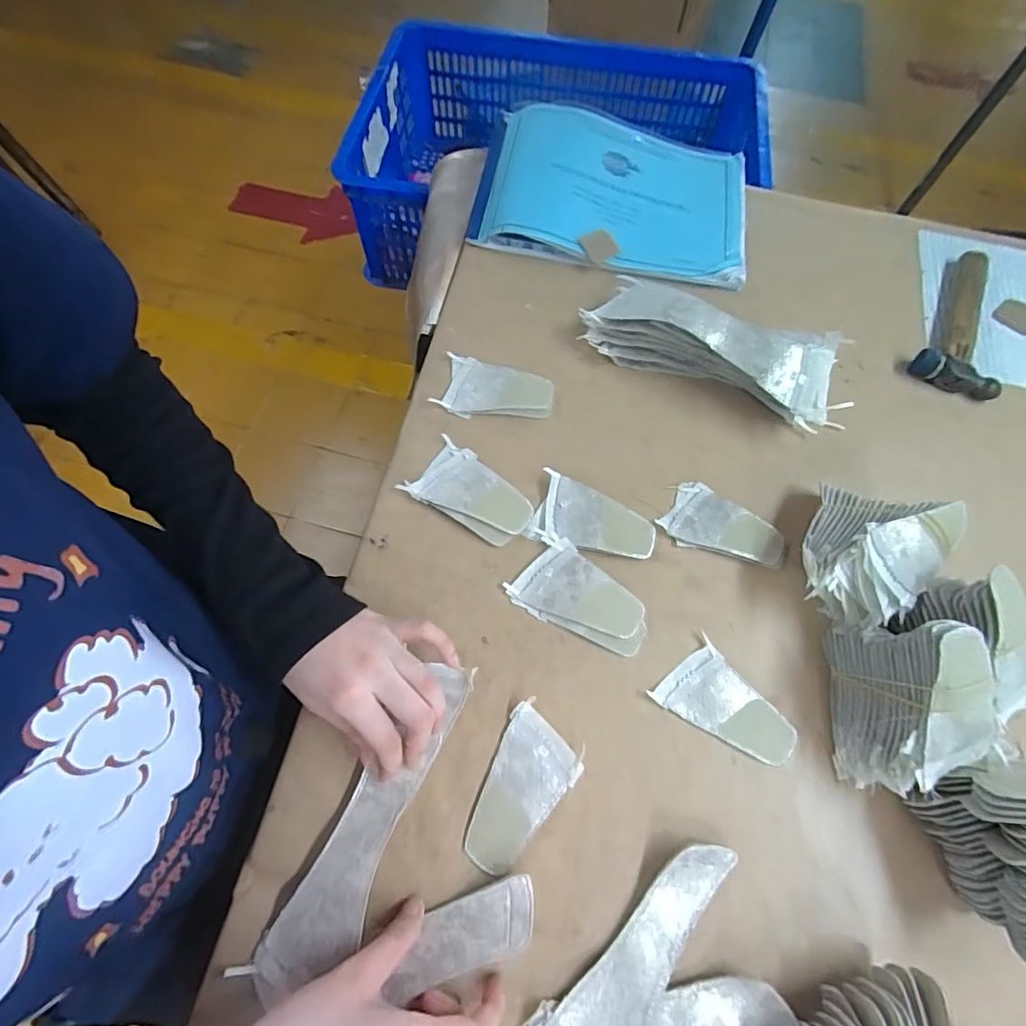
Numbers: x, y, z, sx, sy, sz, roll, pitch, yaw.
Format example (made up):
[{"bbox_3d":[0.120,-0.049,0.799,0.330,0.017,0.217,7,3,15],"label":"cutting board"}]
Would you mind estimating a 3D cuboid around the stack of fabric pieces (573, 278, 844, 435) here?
[{"bbox_3d":[0.188,-0.148,0.469,0.245,0.060,0.073,28,69,9],"label":"stack of fabric pieces"}]

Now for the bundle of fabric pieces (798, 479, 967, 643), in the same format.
[{"bbox_3d":[0.269,0.034,0.390,0.089,0.073,0.103,26,69,9],"label":"bundle of fabric pieces"}]

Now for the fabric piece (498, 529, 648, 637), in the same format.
[{"bbox_3d":[0.053,0.058,0.404,0.102,0.009,0.057,23,68,7],"label":"fabric piece"}]

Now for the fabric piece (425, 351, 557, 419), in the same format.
[{"bbox_3d":[-0.016,-0.111,0.474,0.103,0.008,0.060,15,67,4],"label":"fabric piece"}]

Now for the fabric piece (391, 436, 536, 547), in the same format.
[{"bbox_3d":[-0.035,-0.015,0.429,0.101,0.009,0.062,37,71,13],"label":"fabric piece"}]

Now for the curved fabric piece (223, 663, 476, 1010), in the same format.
[{"bbox_3d":[-0.086,0.197,0.331,0.048,0.012,0.208,29,67,10],"label":"curved fabric piece"}]

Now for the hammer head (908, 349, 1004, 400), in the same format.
[{"bbox_3d":[0.430,-0.132,0.495,0.081,0.026,0.022,29,69,10],"label":"hammer head"}]

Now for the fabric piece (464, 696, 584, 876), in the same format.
[{"bbox_3d":[0.004,0.186,0.344,0.055,0.005,0.096,31,69,10],"label":"fabric piece"}]

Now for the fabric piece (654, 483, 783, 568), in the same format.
[{"bbox_3d":[0.177,0.011,0.431,0.097,0.007,0.057,23,68,7],"label":"fabric piece"}]

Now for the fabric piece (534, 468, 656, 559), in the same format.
[{"bbox_3d":[0.071,0.005,0.425,0.094,0.013,0.056,16,67,4],"label":"fabric piece"}]

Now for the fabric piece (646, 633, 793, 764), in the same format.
[{"bbox_3d":[0.157,0.147,0.375,0.061,0.005,0.094,-41,74,-17],"label":"fabric piece"}]

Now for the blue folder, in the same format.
[{"bbox_3d":[0.112,-0.357,0.565,0.290,0.041,0.203,11,67,2],"label":"blue folder"}]

